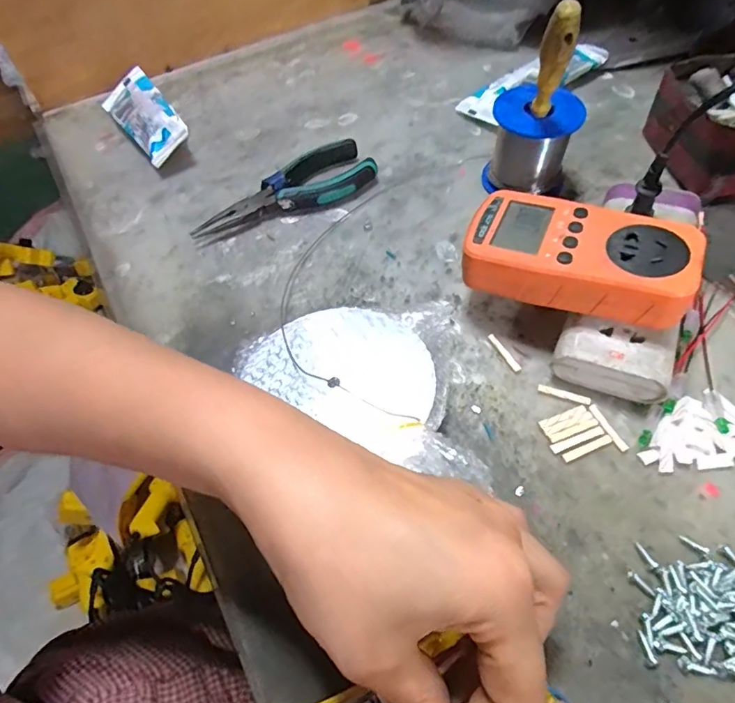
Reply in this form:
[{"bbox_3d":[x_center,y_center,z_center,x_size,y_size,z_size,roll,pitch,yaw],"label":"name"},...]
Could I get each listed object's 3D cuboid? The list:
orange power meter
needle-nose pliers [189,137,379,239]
[{"bbox_3d":[0.125,-0.060,0.290,0.123,0.033,0.064,17,59,15],"label":"orange power meter"},{"bbox_3d":[-0.065,-0.129,0.399,0.156,0.018,0.051,-35,61,-18],"label":"needle-nose pliers"}]

